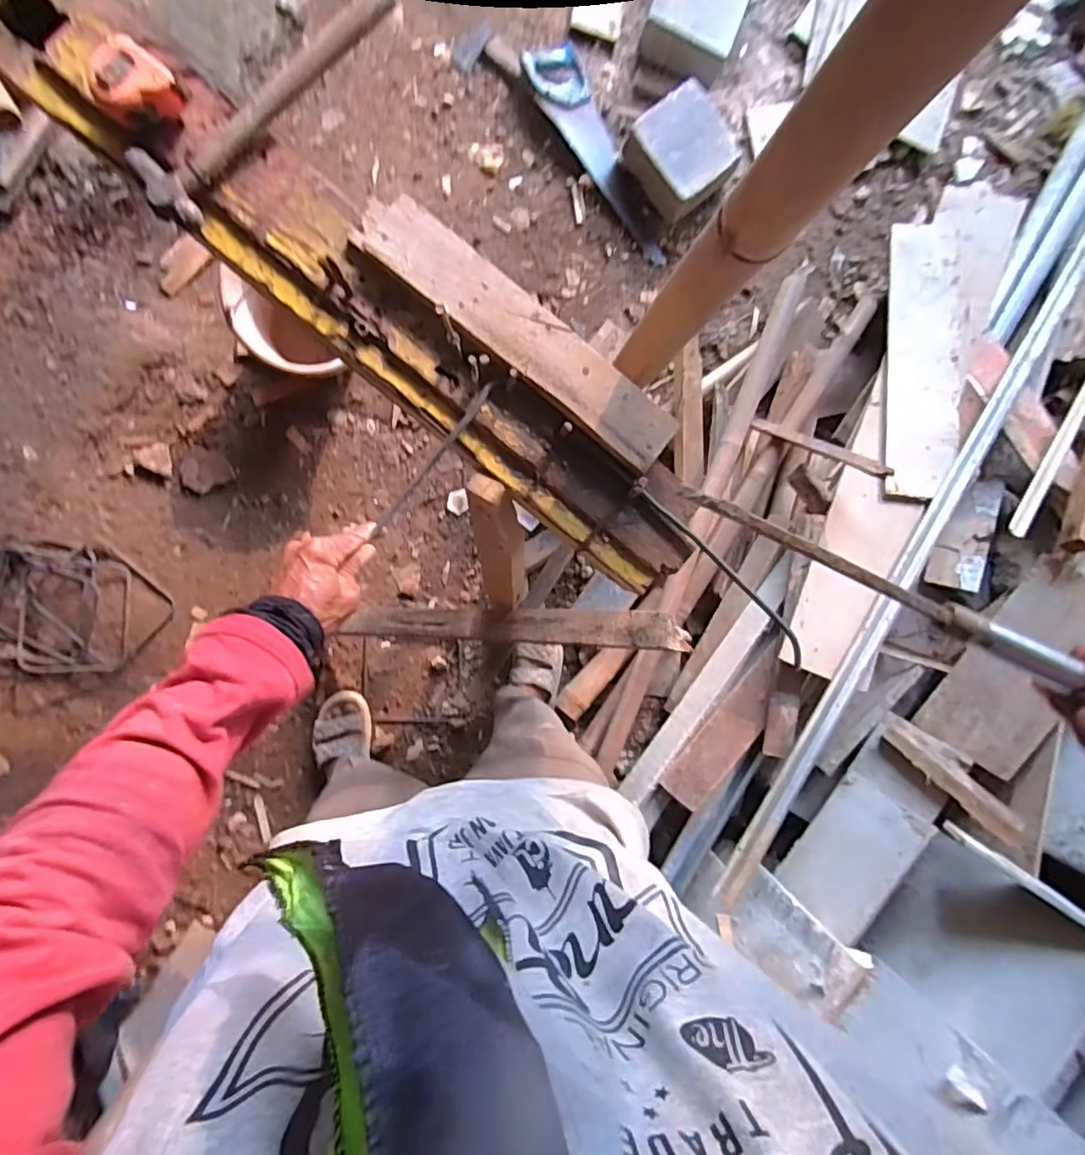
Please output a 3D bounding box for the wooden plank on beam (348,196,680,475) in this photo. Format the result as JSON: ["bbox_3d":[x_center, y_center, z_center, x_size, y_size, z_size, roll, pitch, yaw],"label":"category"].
[{"bbox_3d":[-0.022,-0.218,0.511,0.325,0.017,0.061,38,86,-5],"label":"wooden plank on beam"}]

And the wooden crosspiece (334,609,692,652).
[{"bbox_3d":[-0.092,0.086,1.010,0.689,0.029,0.063,-1,90,29],"label":"wooden crosspiece"}]

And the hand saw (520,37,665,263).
[{"bbox_3d":[0.136,-0.984,1.353,0.114,0.031,0.539,-31,93,-6],"label":"hand saw"}]

